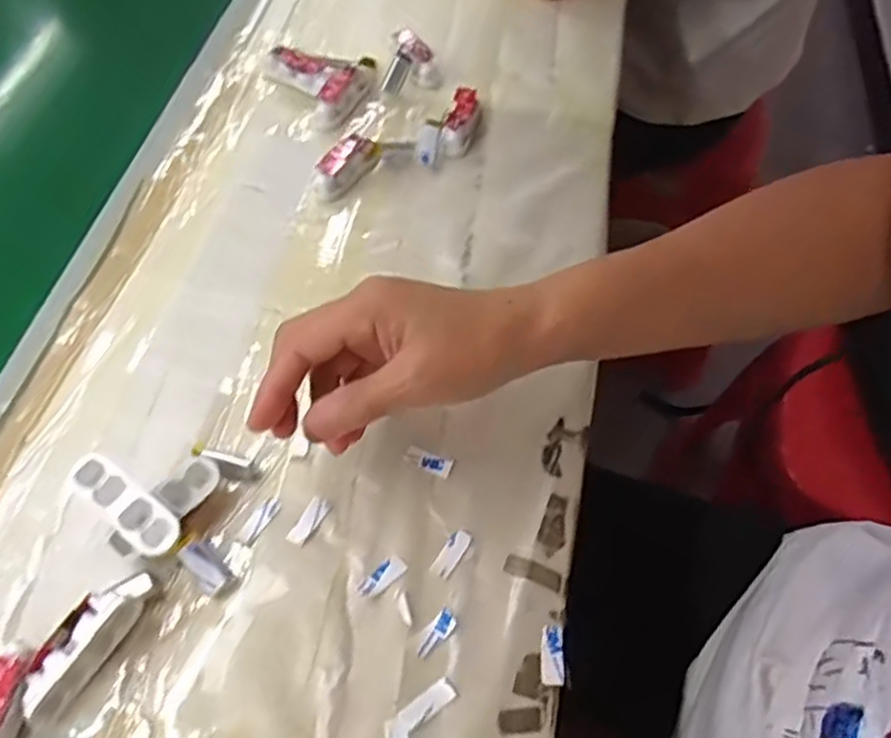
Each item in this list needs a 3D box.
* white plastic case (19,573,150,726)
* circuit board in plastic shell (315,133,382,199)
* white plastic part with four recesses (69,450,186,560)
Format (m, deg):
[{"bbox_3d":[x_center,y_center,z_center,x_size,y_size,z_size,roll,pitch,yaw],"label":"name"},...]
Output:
[{"bbox_3d":[-0.167,0.125,0.323,0.022,0.023,0.069,30,62,17],"label":"white plastic case"},{"bbox_3d":[-0.073,-0.144,0.490,0.029,0.016,0.051,36,64,19],"label":"circuit board in plastic shell"},{"bbox_3d":[-0.151,0.063,0.328,0.064,0.009,0.021,34,63,19],"label":"white plastic part with four recesses"}]

